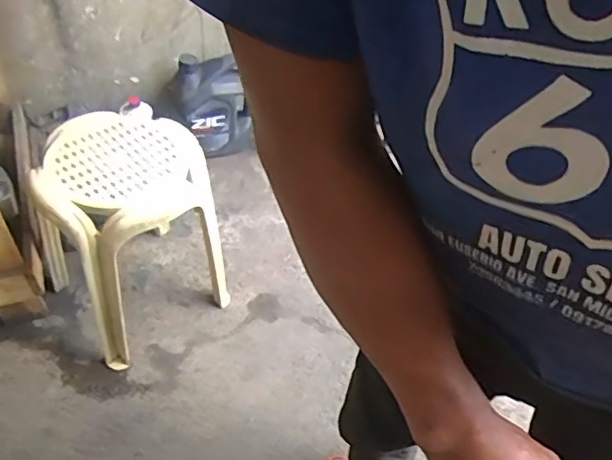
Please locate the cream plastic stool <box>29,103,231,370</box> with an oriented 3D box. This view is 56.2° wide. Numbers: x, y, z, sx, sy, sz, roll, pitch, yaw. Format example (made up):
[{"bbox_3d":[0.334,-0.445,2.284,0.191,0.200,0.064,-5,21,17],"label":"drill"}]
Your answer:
[{"bbox_3d":[-0.365,-0.005,1.220,0.303,0.405,0.301,-27,56,-26],"label":"cream plastic stool"}]

